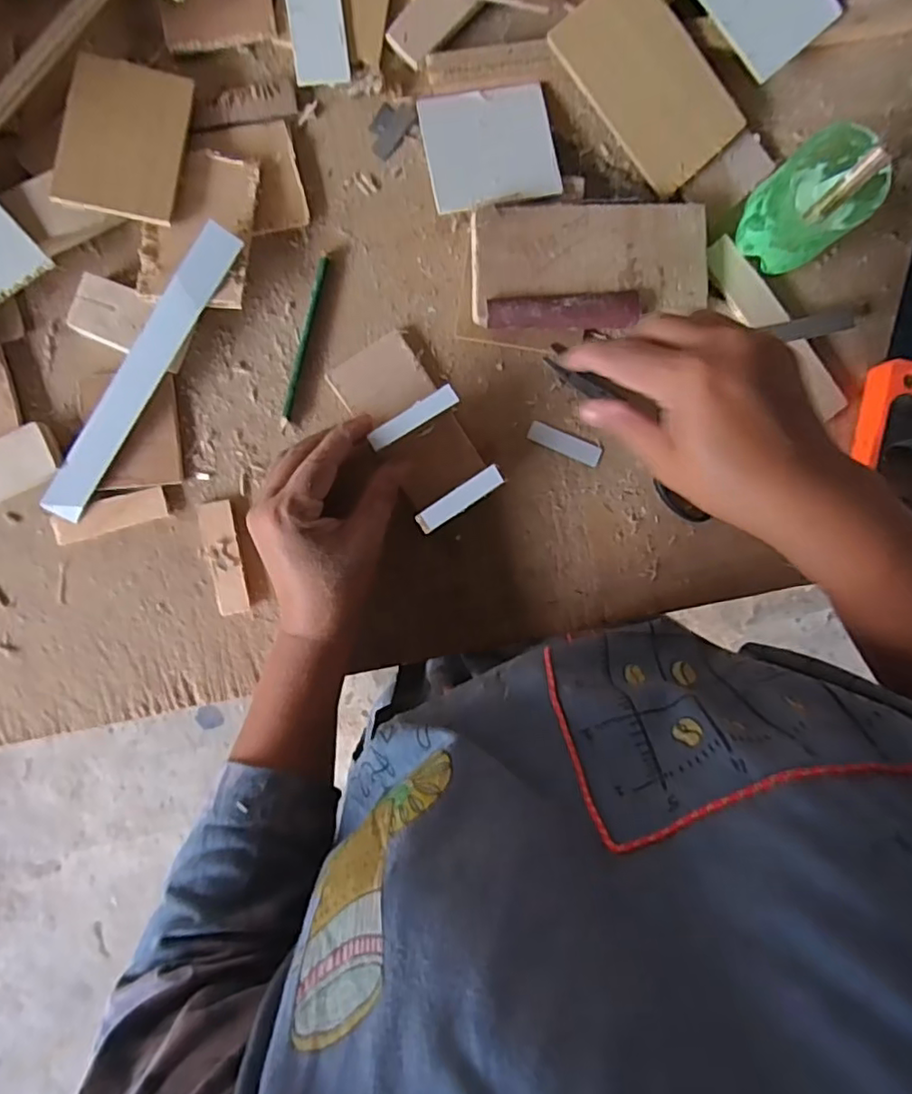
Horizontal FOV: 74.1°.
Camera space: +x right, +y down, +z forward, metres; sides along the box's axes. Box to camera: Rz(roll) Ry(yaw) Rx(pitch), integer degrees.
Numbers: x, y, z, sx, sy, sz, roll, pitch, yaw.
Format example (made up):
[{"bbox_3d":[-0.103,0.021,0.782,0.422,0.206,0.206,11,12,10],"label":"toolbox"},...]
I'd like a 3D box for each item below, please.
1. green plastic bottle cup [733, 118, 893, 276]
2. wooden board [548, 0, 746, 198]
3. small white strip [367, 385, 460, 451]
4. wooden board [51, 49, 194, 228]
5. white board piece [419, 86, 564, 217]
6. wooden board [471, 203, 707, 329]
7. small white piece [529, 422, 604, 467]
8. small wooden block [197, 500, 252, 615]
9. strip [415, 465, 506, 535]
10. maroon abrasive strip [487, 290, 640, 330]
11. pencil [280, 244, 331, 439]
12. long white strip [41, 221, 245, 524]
[{"bbox_3d":[0.215,-0.209,0.371,0.056,0.073,0.055,0,94,-2],"label":"green plastic bottle cup"},{"bbox_3d":[0.124,-0.298,0.387,0.068,0.009,0.120,-39,99,16],"label":"wooden board"},{"bbox_3d":[-0.025,-0.077,0.359,0.056,0.004,0.012,-32,94,2],"label":"small white strip"},{"bbox_3d":[-0.203,-0.250,0.370,0.068,0.004,0.095,8,87,-9],"label":"wooden board"},{"bbox_3d":[0.022,-0.259,0.392,0.081,0.004,0.080,-10,84,-1],"label":"white board piece"},{"bbox_3d":[0.086,-0.184,0.391,0.151,0.024,0.068,-6,94,-2],"label":"wooden board"},{"bbox_3d":[0.074,-0.071,0.410,0.051,0.004,0.015,23,92,-4],"label":"small white piece"},{"bbox_3d":[-0.154,0.007,0.402,0.022,0.008,0.074,-12,94,-2],"label":"small wooden block"},{"bbox_3d":[0.003,-0.028,0.349,0.055,0.004,0.012,-34,91,-2],"label":"strip"},{"bbox_3d":[0.068,-0.147,0.378,0.095,0.010,0.021,-6,94,-2],"label":"maroon abrasive strip"},{"bbox_3d":[-0.100,-0.136,0.399,0.007,0.007,0.119,14,93,-3],"label":"pencil"},{"bbox_3d":[-0.200,-0.109,0.384,0.025,0.006,0.207,33,96,-16],"label":"long white strip"}]

